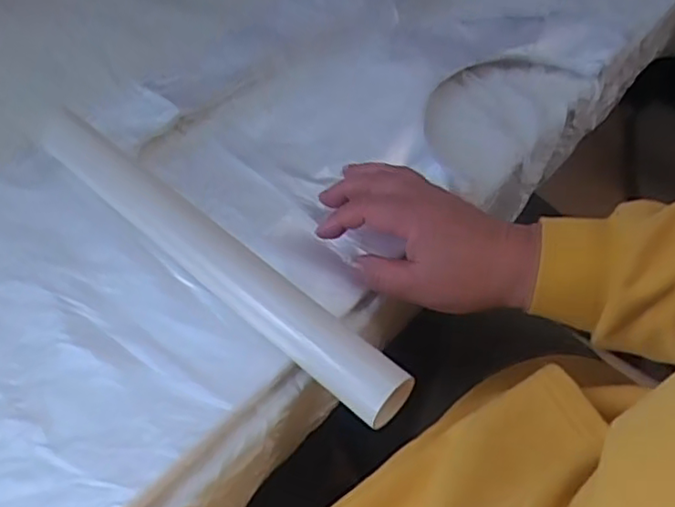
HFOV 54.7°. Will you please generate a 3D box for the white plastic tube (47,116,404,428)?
[{"bbox_3d":[-0.103,-0.009,0.473,0.375,0.033,0.042,36,61,25],"label":"white plastic tube"}]

